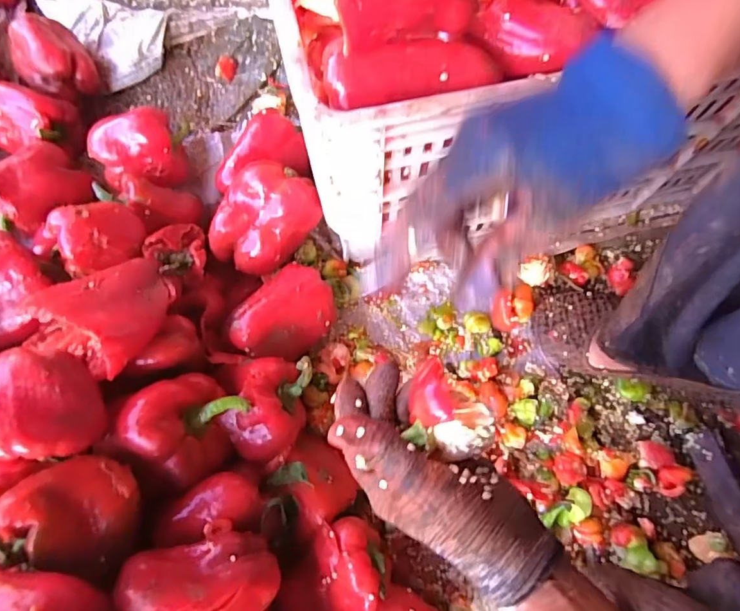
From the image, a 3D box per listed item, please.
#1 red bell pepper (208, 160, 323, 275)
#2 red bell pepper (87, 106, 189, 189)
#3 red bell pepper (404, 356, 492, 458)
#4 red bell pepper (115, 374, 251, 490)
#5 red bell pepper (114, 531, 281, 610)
[{"bbox_3d":[-0.116,-0.094,0.535,0.086,0.074,0.106,31,75,9],"label":"red bell pepper"},{"bbox_3d":[-0.269,-0.179,0.587,0.105,0.083,0.092,-19,74,-6],"label":"red bell pepper"},{"bbox_3d":[0.047,0.066,0.295,0.057,0.028,0.044,32,75,9],"label":"red bell pepper"},{"bbox_3d":[-0.166,0.104,0.429,0.083,0.069,0.089,0,73,0],"label":"red bell pepper"},{"bbox_3d":[-0.124,0.215,0.365,0.107,0.064,0.075,-10,73,-3],"label":"red bell pepper"}]

